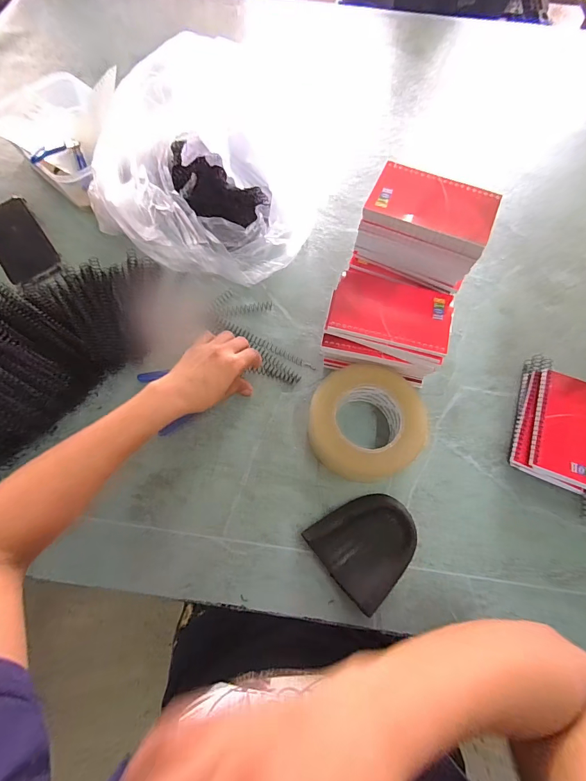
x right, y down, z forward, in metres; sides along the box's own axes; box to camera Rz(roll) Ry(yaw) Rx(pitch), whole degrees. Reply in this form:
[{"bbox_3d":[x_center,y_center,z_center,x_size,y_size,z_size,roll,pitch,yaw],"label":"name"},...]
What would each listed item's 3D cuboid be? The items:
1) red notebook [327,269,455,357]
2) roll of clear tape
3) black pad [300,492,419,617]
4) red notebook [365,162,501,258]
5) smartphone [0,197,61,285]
[{"bbox_3d":[0.111,-0.091,0.408,0.129,0.012,0.085,15,69,4],"label":"red notebook"},{"bbox_3d":[0.083,0.039,0.424,0.124,0.056,0.127,1,69,-2],"label":"roll of clear tape"},{"bbox_3d":[0.080,0.162,0.389,0.101,0.030,0.094,-36,74,-14],"label":"black pad"},{"bbox_3d":[0.150,-0.198,0.395,0.128,0.020,0.080,25,70,8],"label":"red notebook"},{"bbox_3d":[-0.410,-0.223,0.546,0.074,0.010,0.167,-34,74,-14],"label":"smartphone"}]

